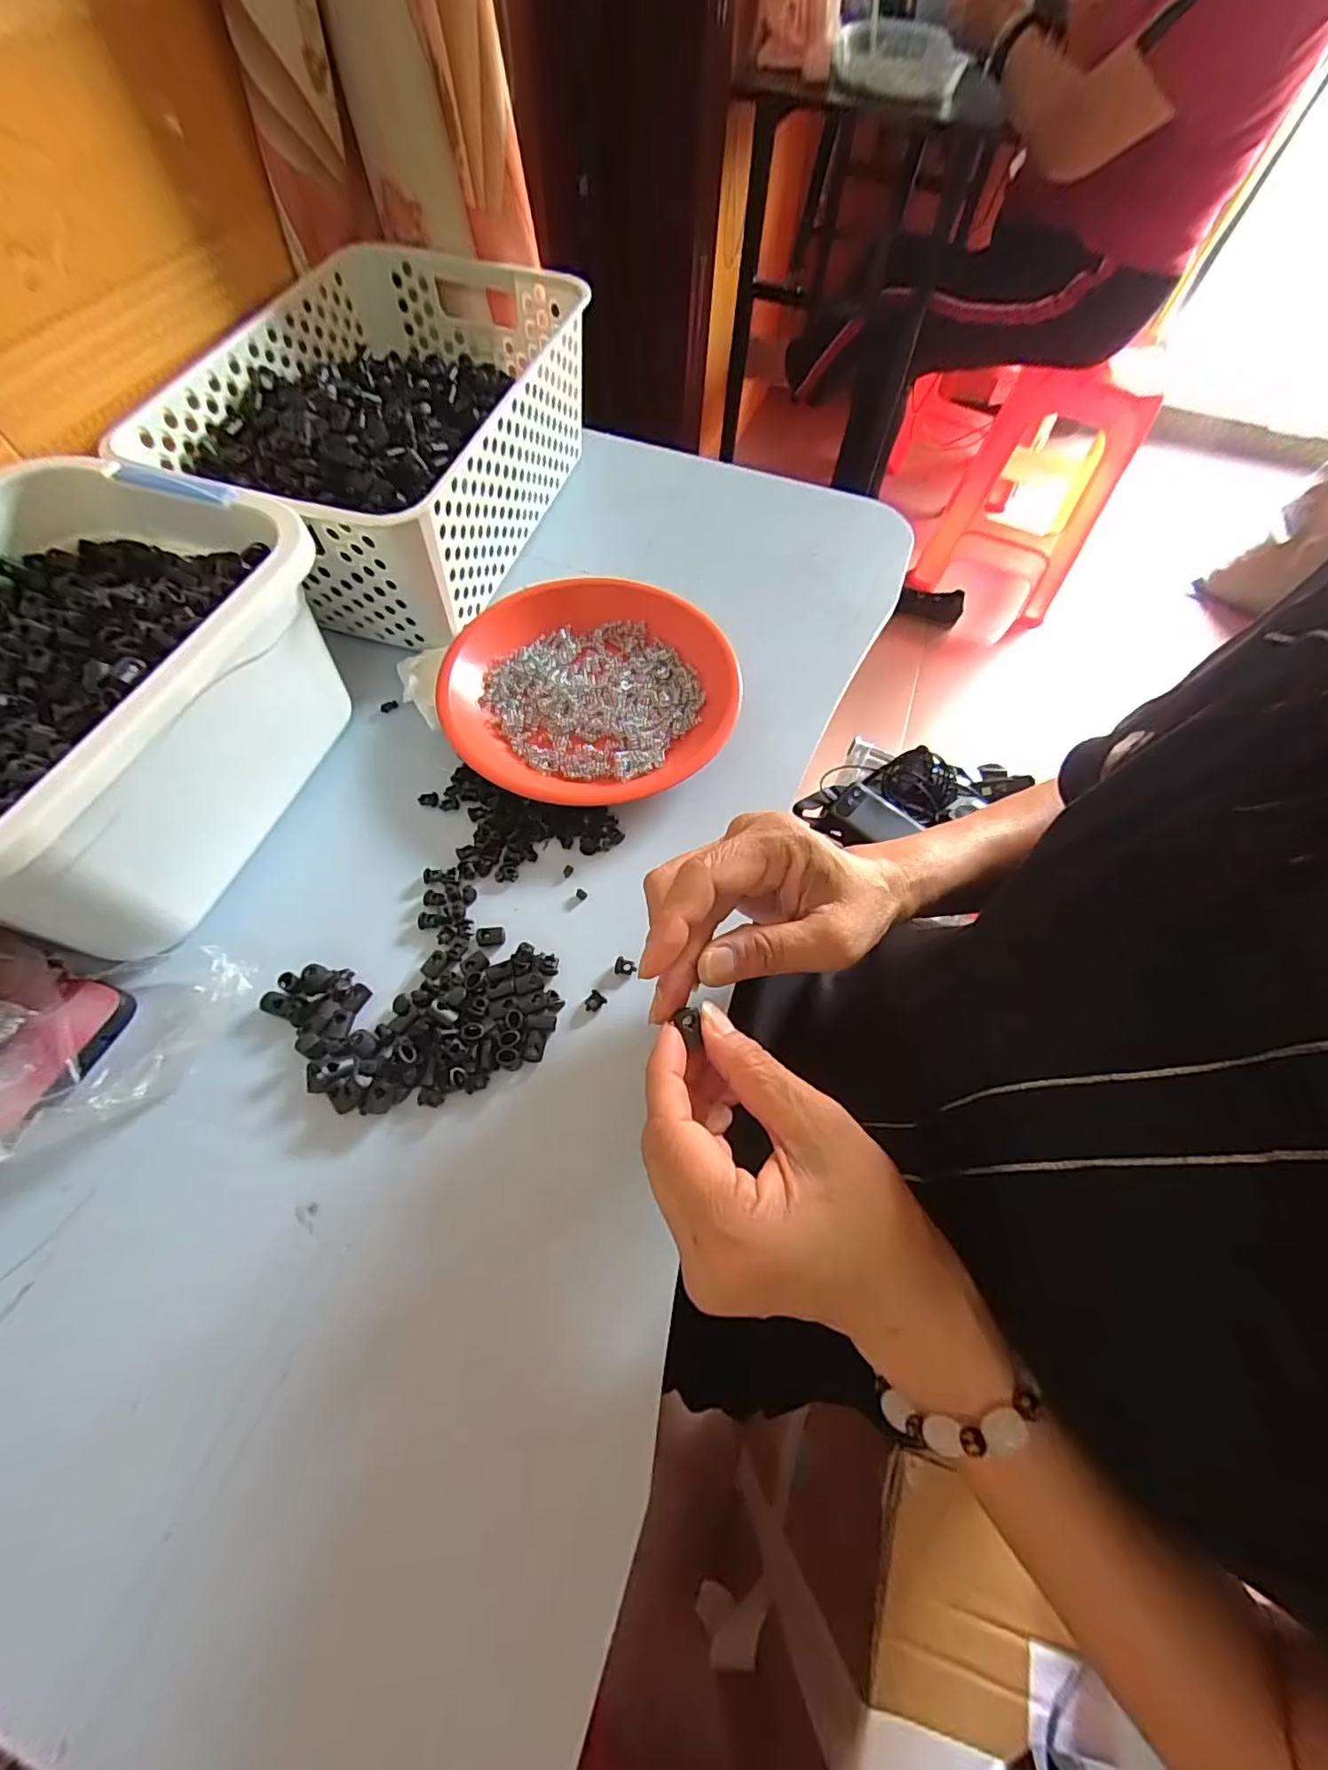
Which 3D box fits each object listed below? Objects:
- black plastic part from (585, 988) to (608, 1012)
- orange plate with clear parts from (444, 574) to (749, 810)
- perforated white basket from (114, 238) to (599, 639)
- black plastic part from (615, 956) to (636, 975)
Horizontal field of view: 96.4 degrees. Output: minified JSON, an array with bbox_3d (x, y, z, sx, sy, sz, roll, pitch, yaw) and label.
[{"bbox_3d":[-0.037,0.062,0.318,0.010,0.004,0.011,34,67,13],"label":"black plastic part"},{"bbox_3d":[-0.049,-0.133,0.407,0.192,0.029,0.187,1,63,-2],"label":"orange plate with clear parts"},{"bbox_3d":[-0.195,-0.332,0.443,0.204,0.105,0.300,17,64,6],"label":"perforated white basket"},{"bbox_3d":[-0.021,0.045,0.329,0.012,0.004,0.010,3,63,-1],"label":"black plastic part"}]

